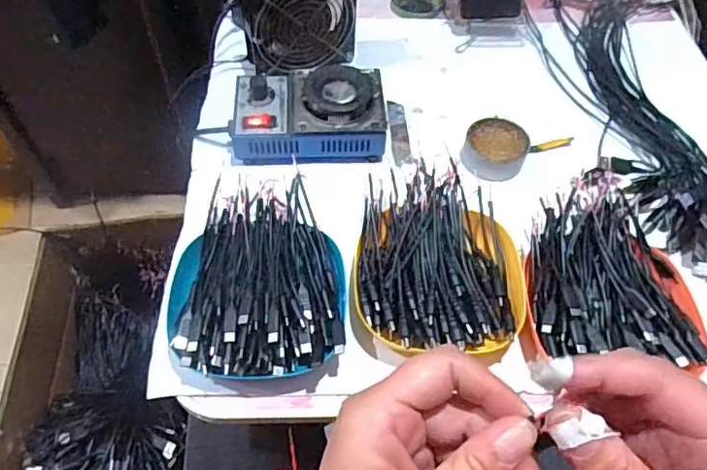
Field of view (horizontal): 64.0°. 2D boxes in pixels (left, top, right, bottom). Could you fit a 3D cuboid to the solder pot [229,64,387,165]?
[{"bbox_3d":[-0.044,-0.125,0.568,0.148,0.055,0.097,2,56,-1],"label":"solder pot"}]

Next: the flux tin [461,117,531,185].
[{"bbox_3d":[0.145,-0.087,0.577,0.062,0.021,0.067,1,56,-1],"label":"flux tin"}]

